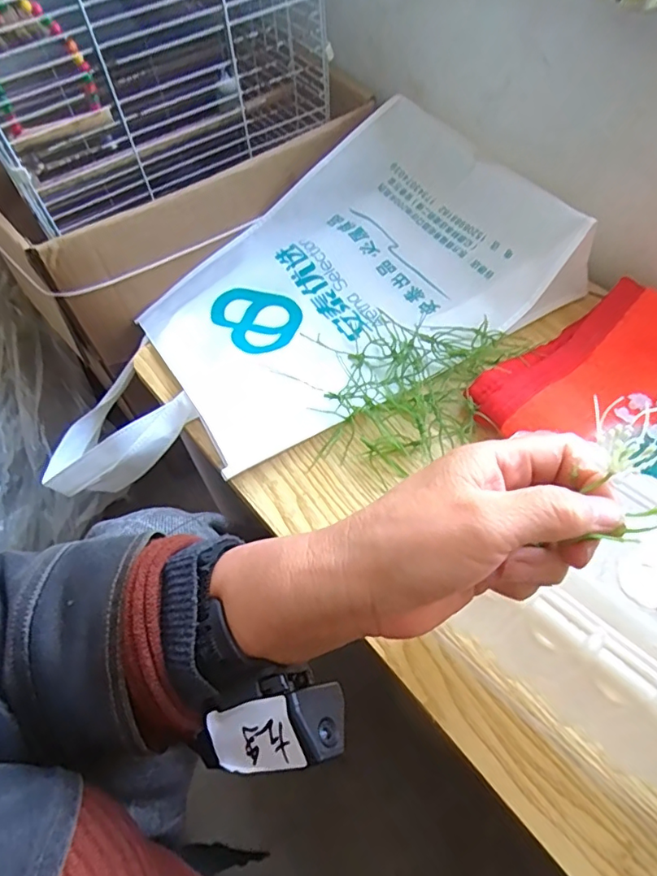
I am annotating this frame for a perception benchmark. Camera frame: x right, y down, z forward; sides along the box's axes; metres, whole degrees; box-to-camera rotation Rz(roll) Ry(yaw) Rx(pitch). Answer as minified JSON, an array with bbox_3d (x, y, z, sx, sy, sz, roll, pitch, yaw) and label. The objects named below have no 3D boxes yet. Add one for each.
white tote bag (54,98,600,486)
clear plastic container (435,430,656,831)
[{"bbox_3d":[-0.046,-0.122,0.511,0.501,0.136,0.295,-29,61,-14],"label":"white tote bag"},{"bbox_3d":[0.178,0.120,0.292,0.187,0.088,0.137,38,67,23],"label":"clear plastic container"}]

